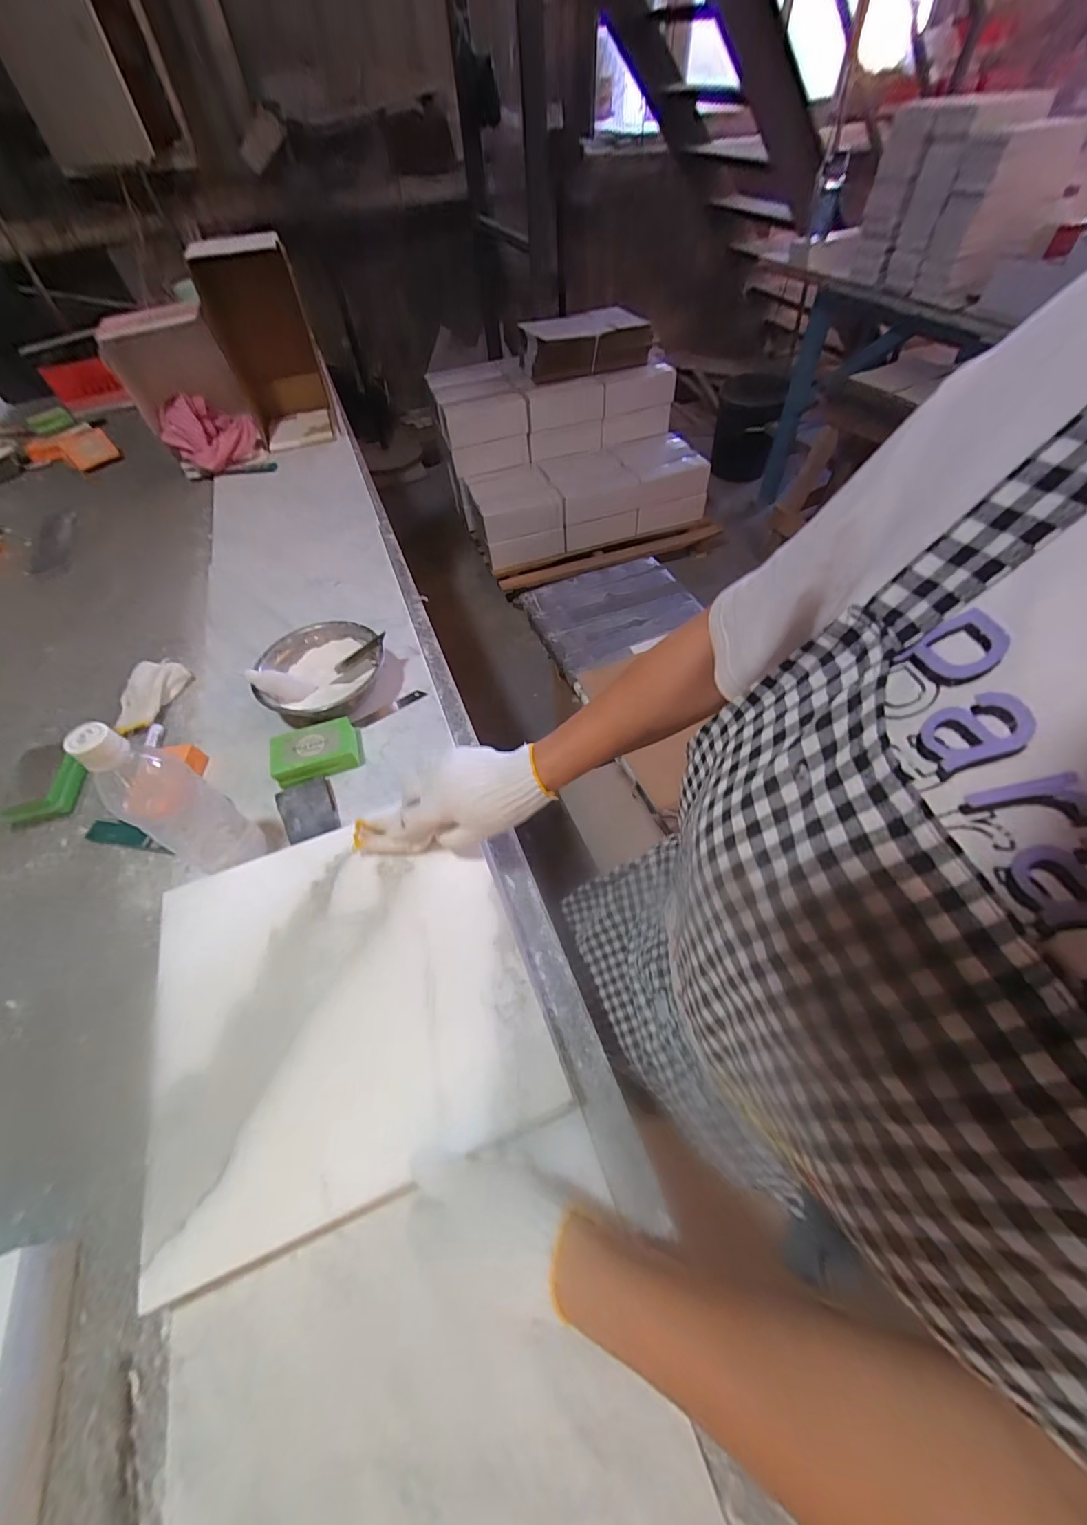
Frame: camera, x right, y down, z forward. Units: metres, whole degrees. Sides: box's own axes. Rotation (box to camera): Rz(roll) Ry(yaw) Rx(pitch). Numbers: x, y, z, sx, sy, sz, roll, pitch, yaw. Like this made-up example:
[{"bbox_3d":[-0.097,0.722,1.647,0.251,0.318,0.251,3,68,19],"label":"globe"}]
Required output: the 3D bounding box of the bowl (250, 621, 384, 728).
[{"bbox_3d":[-0.291,-0.121,0.650,0.154,0.063,0.154,-2,56,3],"label":"bowl"}]

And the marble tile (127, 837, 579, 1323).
[{"bbox_3d":[-0.172,0.190,0.417,0.293,0.014,0.293,-21,57,-10],"label":"marble tile"}]

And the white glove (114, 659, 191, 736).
[{"bbox_3d":[-0.548,-0.092,0.679,0.072,0.021,0.126,5,56,7],"label":"white glove"}]

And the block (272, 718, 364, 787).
[{"bbox_3d":[-0.271,-0.013,0.588,0.096,0.033,0.062,-20,57,-9],"label":"block"}]

